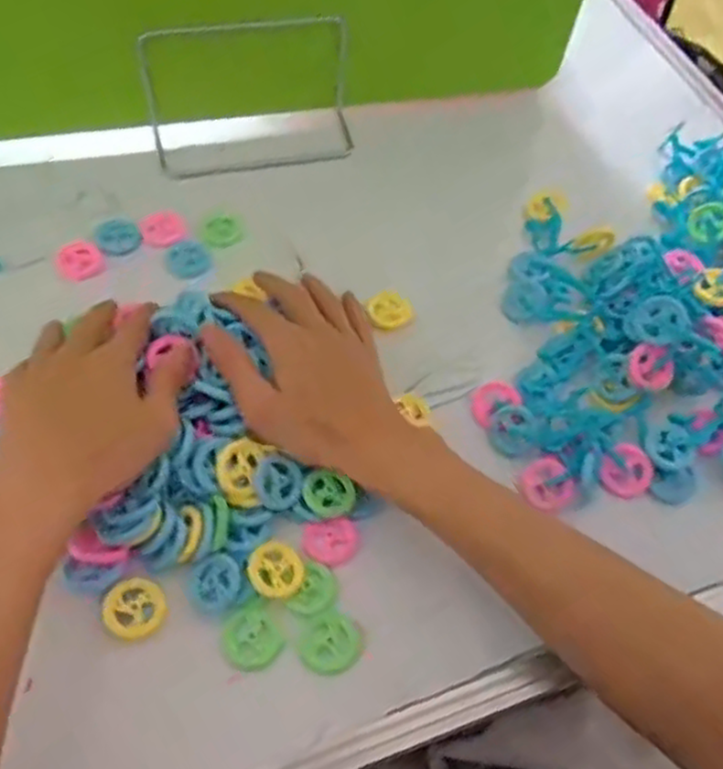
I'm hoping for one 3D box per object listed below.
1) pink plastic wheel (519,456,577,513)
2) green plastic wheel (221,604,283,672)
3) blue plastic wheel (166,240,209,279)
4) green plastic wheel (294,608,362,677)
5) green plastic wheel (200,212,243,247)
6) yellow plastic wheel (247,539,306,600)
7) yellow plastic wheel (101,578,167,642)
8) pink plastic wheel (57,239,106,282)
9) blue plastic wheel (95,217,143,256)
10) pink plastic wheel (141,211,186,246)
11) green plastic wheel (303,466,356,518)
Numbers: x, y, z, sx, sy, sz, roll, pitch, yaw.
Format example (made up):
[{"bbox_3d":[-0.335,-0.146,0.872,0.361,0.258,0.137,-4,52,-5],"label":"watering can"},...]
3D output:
[{"bbox_3d":[0.110,0.058,0.429,0.031,0.005,0.029,35,85,13],"label":"pink plastic wheel"},{"bbox_3d":[-0.055,0.129,0.372,0.029,0.005,0.030,2,58,-3],"label":"green plastic wheel"},{"bbox_3d":[-0.118,-0.086,0.501,0.028,0.004,0.030,-22,62,-16],"label":"blue plastic wheel"},{"bbox_3d":[-0.016,0.130,0.373,0.032,0.004,0.030,2,58,-3],"label":"green plastic wheel"},{"bbox_3d":[-0.098,-0.108,0.514,0.026,0.004,0.027,2,58,-3],"label":"green plastic wheel"},{"bbox_3d":[-0.045,0.097,0.384,0.030,0.004,0.030,15,51,-20],"label":"yellow plastic wheel"},{"bbox_3d":[-0.115,0.113,0.371,0.030,0.005,0.029,-28,83,-25],"label":"yellow plastic wheel"},{"bbox_3d":[-0.187,-0.083,0.489,0.028,0.005,0.031,-27,64,-19],"label":"pink plastic wheel"},{"bbox_3d":[-0.167,-0.101,0.503,0.029,0.005,0.032,-24,63,-17],"label":"blue plastic wheel"},{"bbox_3d":[-0.138,-0.108,0.510,0.029,0.005,0.026,-20,62,-15],"label":"pink plastic wheel"},{"bbox_3d":[-0.018,0.062,0.410,0.029,0.004,0.022,22,70,-9],"label":"green plastic wheel"}]

